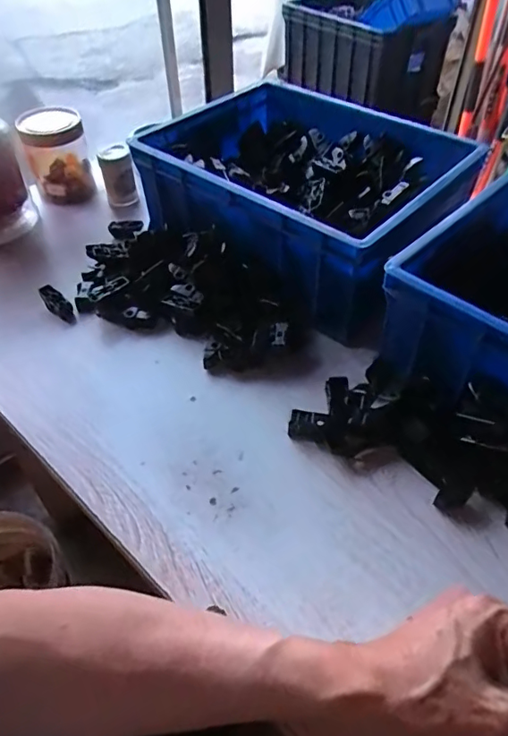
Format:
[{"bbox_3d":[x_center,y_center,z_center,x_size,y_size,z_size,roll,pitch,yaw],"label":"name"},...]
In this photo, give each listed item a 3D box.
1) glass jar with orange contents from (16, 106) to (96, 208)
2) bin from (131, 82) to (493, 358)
[{"bbox_3d":[-0.276,-0.295,0.734,0.082,0.123,0.079,0,48,0],"label":"glass jar with orange contents"},{"bbox_3d":[0.056,-0.217,0.645,0.346,0.120,0.275,34,57,27],"label":"bin"}]

